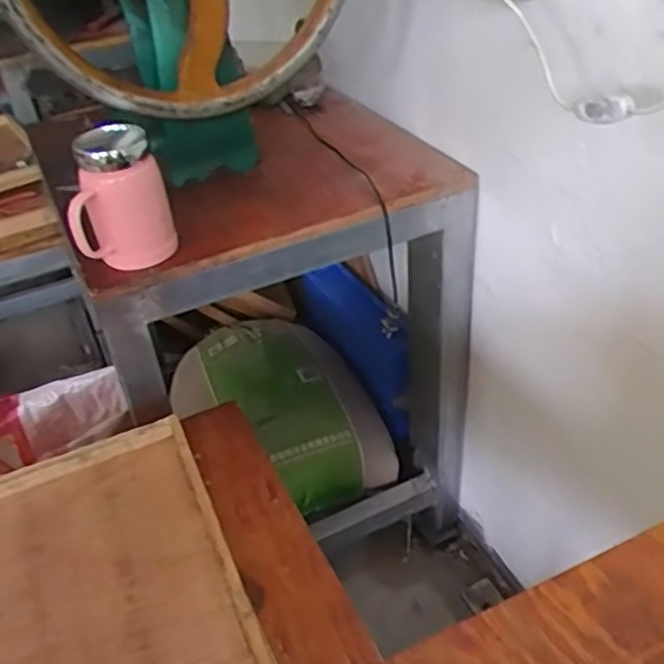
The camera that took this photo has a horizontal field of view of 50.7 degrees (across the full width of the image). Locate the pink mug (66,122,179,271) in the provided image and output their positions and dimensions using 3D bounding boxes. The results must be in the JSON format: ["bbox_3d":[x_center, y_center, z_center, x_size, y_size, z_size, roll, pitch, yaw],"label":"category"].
[{"bbox_3d":[-0.235,-0.142,0.763,0.104,0.136,0.074,-19,39,-16],"label":"pink mug"}]

